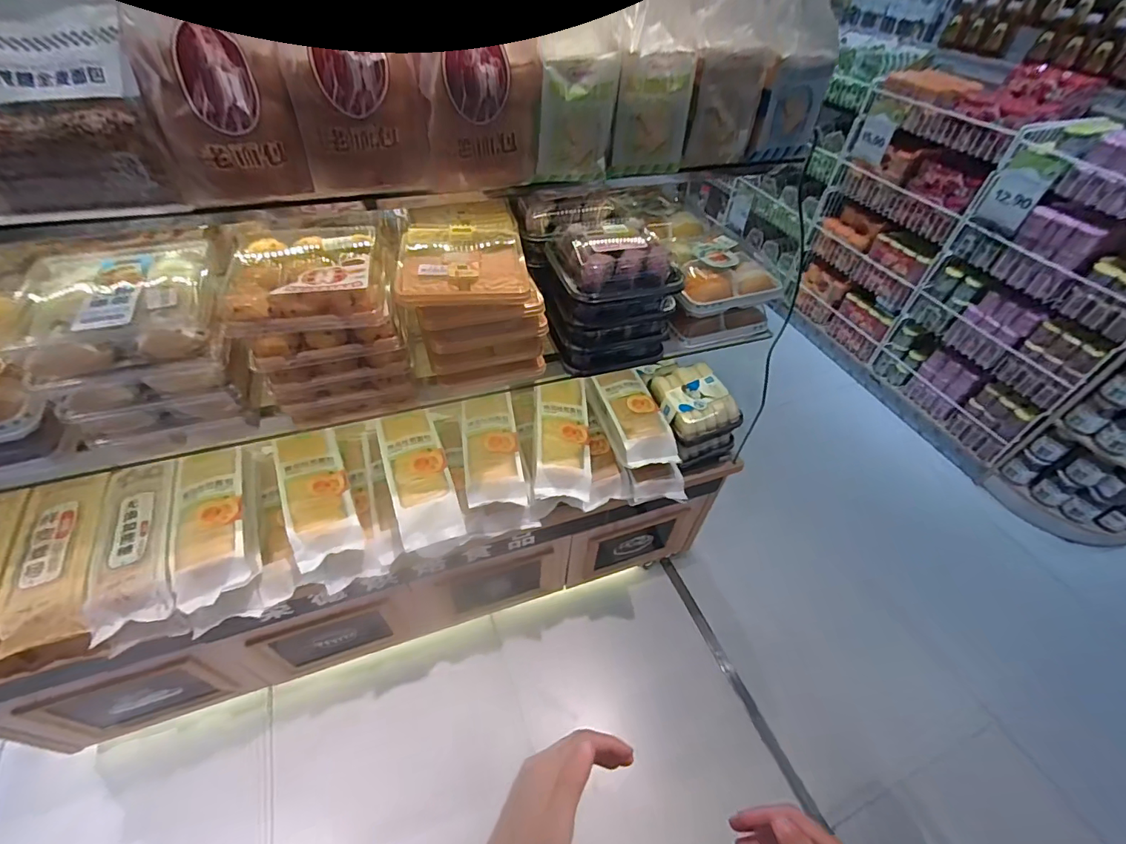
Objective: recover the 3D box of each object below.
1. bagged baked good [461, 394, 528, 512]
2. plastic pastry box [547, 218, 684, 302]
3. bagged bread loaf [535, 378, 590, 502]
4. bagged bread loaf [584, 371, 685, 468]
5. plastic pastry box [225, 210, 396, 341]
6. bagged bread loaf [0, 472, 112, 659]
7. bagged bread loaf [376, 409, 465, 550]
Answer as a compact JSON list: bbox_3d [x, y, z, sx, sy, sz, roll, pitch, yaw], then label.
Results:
[{"bbox_3d":[-0.149,0.063,1.002,0.118,0.063,0.243,-6,47,-9],"label":"bagged baked good"},{"bbox_3d":[0.080,-0.271,0.793,0.188,0.068,0.167,-12,48,-15],"label":"plastic pastry box"},{"bbox_3d":[-0.005,0.027,1.061,0.121,0.061,0.309,0,46,-4],"label":"bagged bread loaf"},{"bbox_3d":[0.162,-0.013,1.111,0.127,0.068,0.276,-12,48,-14],"label":"bagged bread loaf"},{"bbox_3d":[-0.347,-0.203,0.656,0.197,0.066,0.186,-9,48,-12],"label":"plastic pastry box"},{"bbox_3d":[-0.832,0.221,0.794,0.112,0.064,0.296,-15,49,-17],"label":"bagged bread loaf"},{"bbox_3d":[-0.289,0.104,0.959,0.112,0.072,0.282,-15,49,-18],"label":"bagged bread loaf"}]

